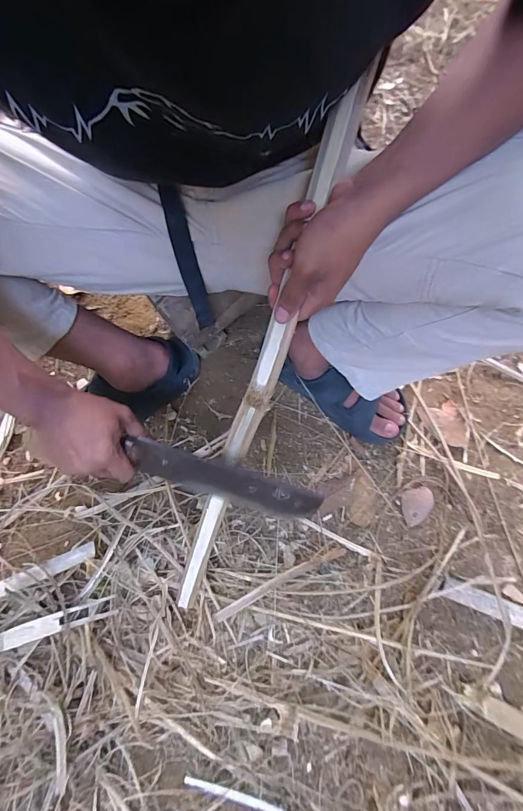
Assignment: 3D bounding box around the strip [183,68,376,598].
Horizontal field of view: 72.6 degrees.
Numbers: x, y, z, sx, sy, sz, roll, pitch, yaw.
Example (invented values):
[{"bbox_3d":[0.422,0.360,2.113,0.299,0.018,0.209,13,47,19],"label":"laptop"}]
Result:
[{"bbox_3d":[-0.011,0.004,0.384,0.028,0.014,0.591,24,111,12],"label":"strip"}]

